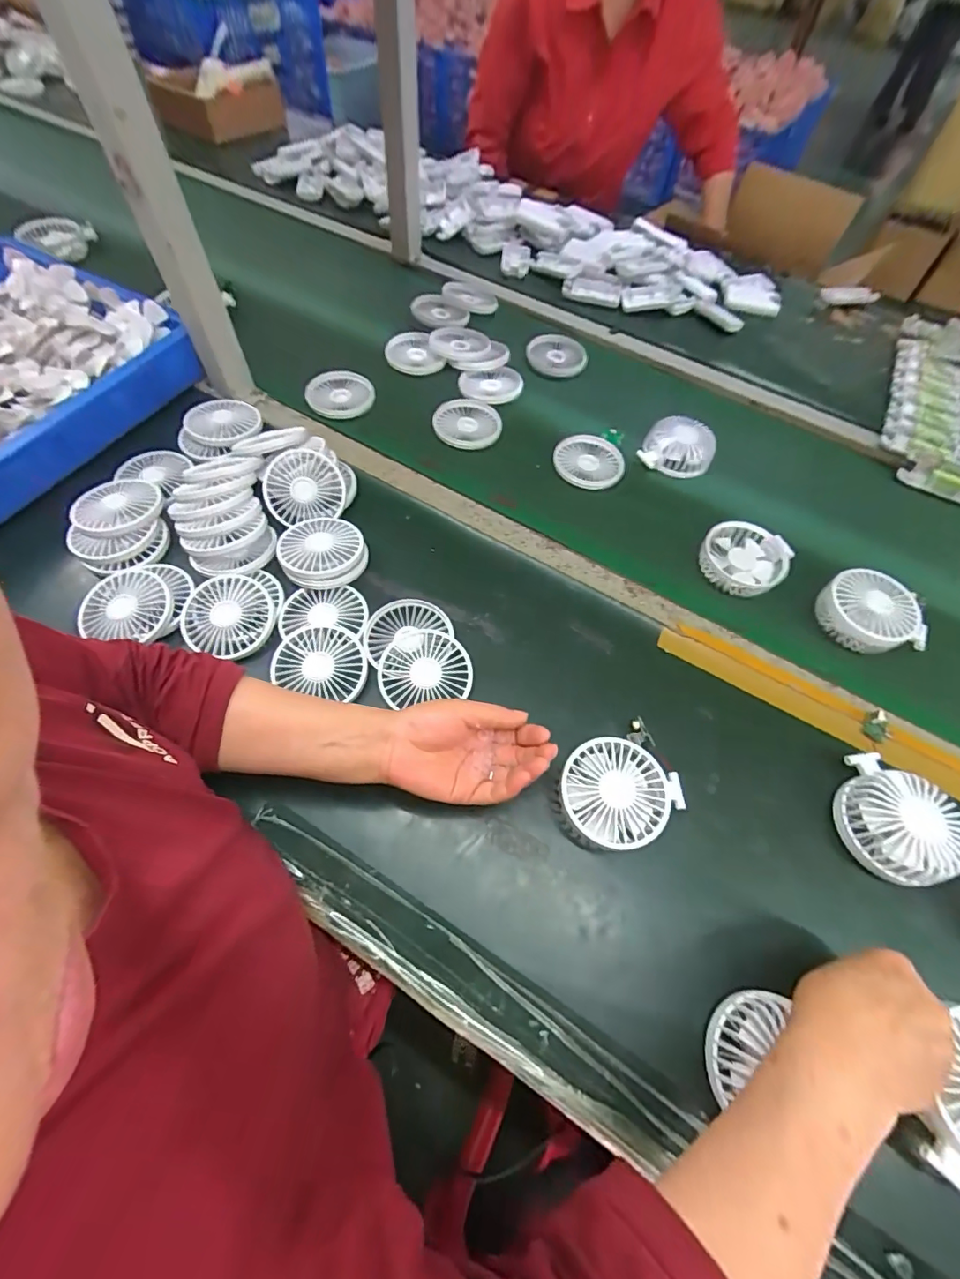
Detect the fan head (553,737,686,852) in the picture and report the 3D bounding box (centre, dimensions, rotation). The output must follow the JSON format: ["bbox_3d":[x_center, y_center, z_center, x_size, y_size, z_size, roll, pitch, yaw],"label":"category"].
[{"bbox_3d":[0.114,0.132,0.426,0.095,0.044,0.085,-34,68,-20],"label":"fan head"}]

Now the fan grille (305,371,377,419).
[{"bbox_3d":[-0.191,-0.337,0.681,0.088,0.014,0.092,4,61,-1],"label":"fan grille"}]

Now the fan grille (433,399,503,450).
[{"bbox_3d":[-0.017,-0.289,0.667,0.089,0.013,0.084,0,61,-3],"label":"fan grille"}]

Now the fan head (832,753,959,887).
[{"bbox_3d":[0.350,0.151,0.423,0.078,0.043,0.102,-15,63,-11],"label":"fan head"}]

